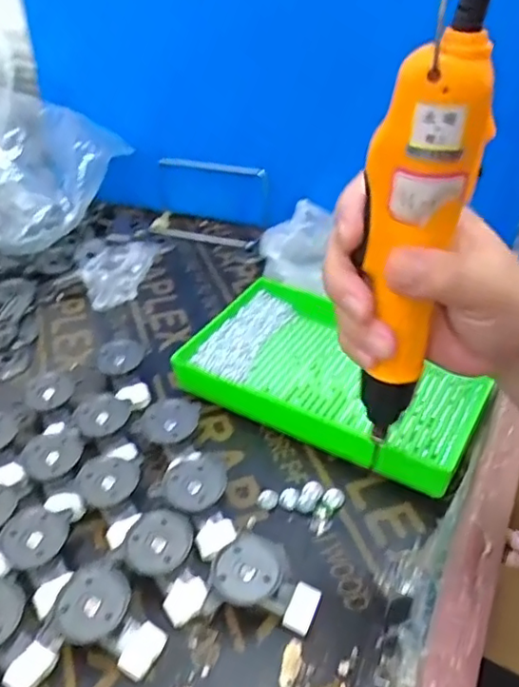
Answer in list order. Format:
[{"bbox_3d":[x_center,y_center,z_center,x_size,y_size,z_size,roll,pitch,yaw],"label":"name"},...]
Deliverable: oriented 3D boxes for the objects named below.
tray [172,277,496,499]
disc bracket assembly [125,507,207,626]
[{"bbox_3d":[0.063,0.025,0.521,0.253,0.038,0.161,21,44,26],"label":"tray"},{"bbox_3d":[-0.061,0.139,0.385,0.042,0.017,0.071,-13,40,-14],"label":"disc bracket assembly"}]

